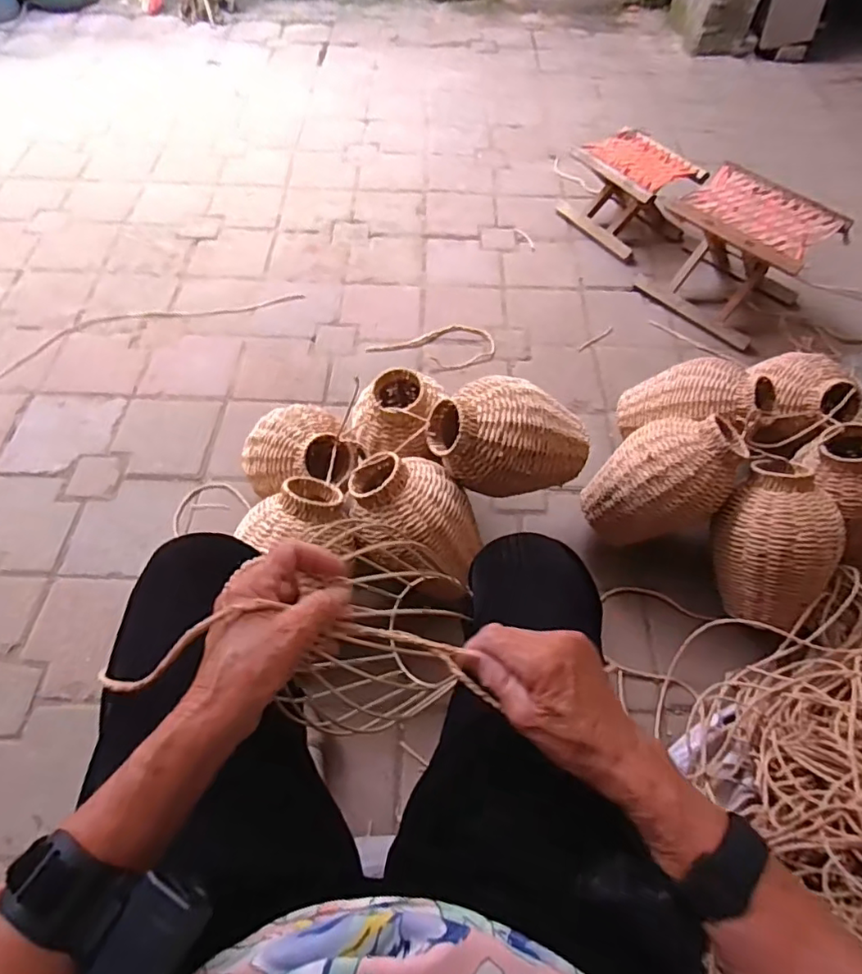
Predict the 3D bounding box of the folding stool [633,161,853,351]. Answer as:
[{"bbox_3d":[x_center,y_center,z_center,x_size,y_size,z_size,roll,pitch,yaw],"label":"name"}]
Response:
[{"bbox_3d":[0.732,-0.556,1.339,0.310,0.239,0.285,41,64,21],"label":"folding stool"}]

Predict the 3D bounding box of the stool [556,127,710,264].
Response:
[{"bbox_3d":[0.535,-0.789,1.506,0.237,0.188,0.306,-27,63,-19],"label":"stool"}]

